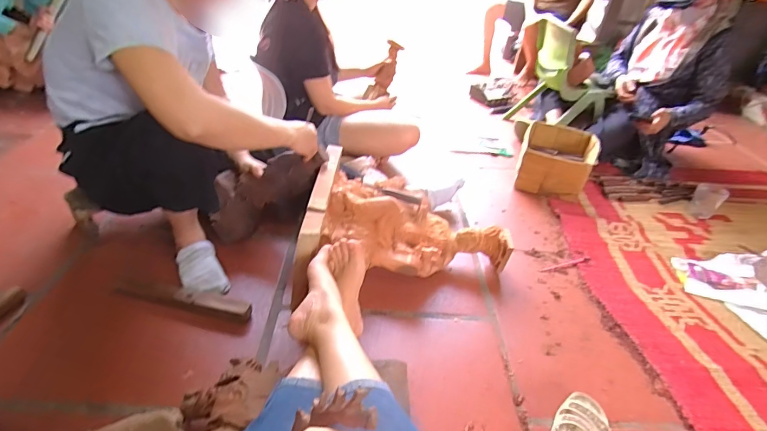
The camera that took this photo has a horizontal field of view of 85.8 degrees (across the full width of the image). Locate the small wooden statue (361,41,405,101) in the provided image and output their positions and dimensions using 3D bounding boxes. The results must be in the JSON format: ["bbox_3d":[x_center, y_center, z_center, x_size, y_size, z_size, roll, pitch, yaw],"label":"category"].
[{"bbox_3d":[0.005,-0.583,1.684,0.095,0.259,0.067,25,2,25],"label":"small wooden statue"}]

